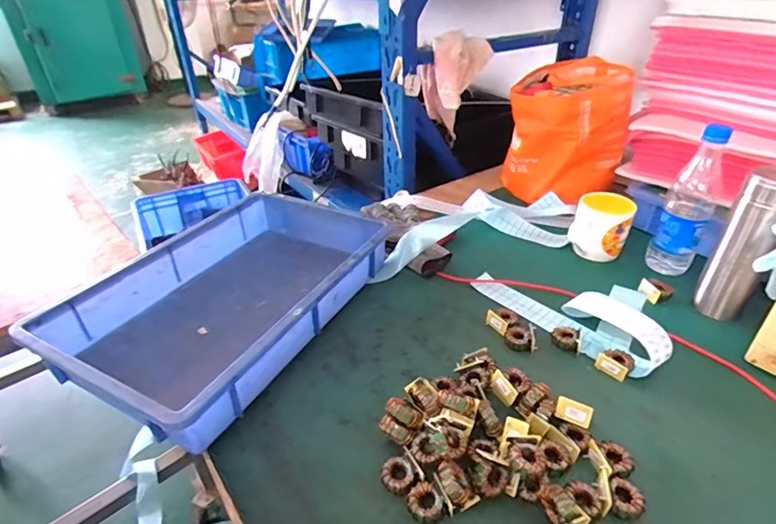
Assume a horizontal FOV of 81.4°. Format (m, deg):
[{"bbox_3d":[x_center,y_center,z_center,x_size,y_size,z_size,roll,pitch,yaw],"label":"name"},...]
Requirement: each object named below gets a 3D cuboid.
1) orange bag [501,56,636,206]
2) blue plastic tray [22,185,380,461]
[{"bbox_3d":[0.352,-0.254,0.900,0.208,0.232,0.205,12,36,18],"label":"orange bag"},{"bbox_3d":[-0.207,0.042,0.632,0.277,0.089,0.428,17,38,25],"label":"blue plastic tray"}]

